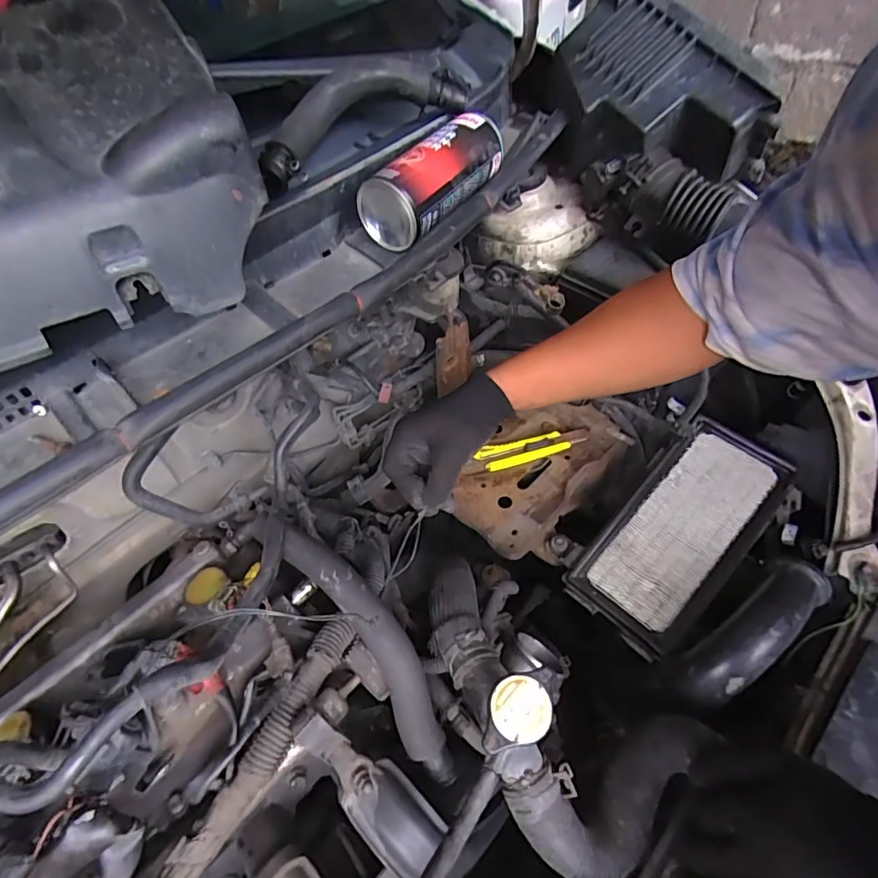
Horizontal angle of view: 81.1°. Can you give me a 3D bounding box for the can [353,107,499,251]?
[{"bbox_3d":[-0.003,-0.253,0.493,0.064,0.059,0.173,25,57,22],"label":"can"}]

